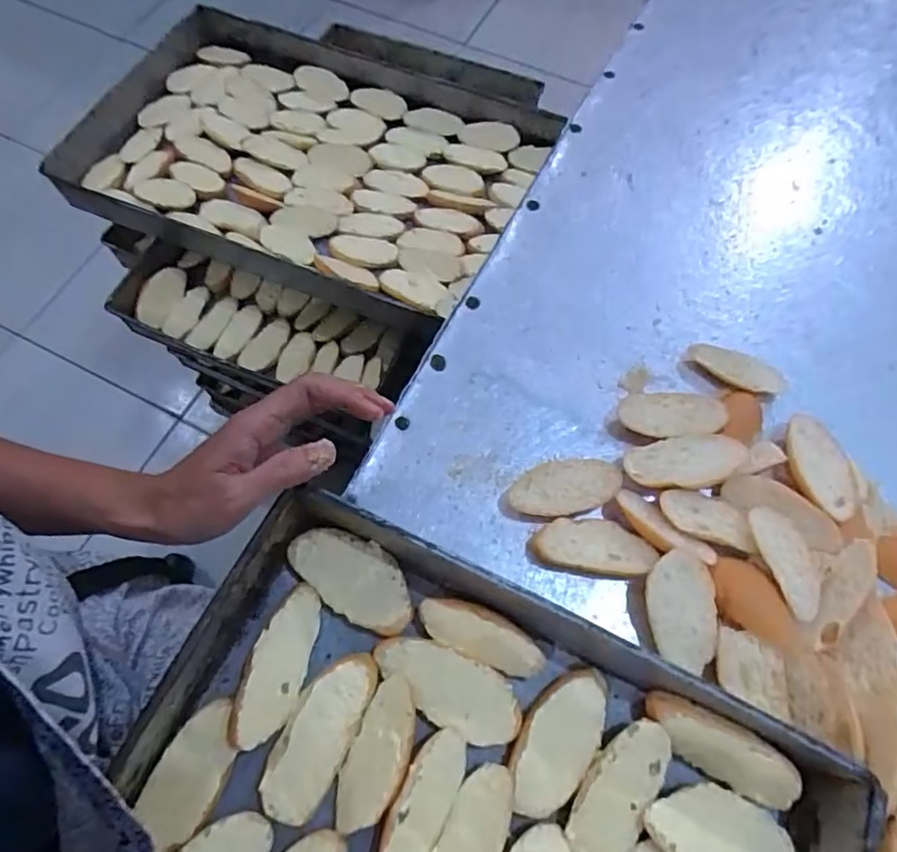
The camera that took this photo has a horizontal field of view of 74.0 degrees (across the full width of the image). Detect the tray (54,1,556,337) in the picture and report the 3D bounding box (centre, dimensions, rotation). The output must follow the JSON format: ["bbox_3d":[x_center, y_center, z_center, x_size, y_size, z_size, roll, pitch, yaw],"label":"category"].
[{"bbox_3d":[-0.190,-0.377,0.808,0.648,0.069,0.409,25,71,9],"label":"tray"}]

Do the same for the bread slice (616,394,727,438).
[{"bbox_3d":[0.168,-0.008,0.451,0.076,0.016,0.037,2,67,1],"label":"bread slice"}]

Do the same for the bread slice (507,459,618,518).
[{"bbox_3d":[0.084,0.046,0.433,0.078,0.019,0.037,-12,67,-5],"label":"bread slice"}]

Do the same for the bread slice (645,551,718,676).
[{"bbox_3d":[0.152,0.119,0.386,0.044,0.009,0.072,3,67,1],"label":"bread slice"}]

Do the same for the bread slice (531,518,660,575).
[{"bbox_3d":[0.101,0.084,0.416,0.082,0.019,0.035,6,67,3],"label":"bread slice"}]

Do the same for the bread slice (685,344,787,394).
[{"bbox_3d":[0.229,-0.045,0.476,0.075,0.009,0.033,28,69,12],"label":"bread slice"}]

